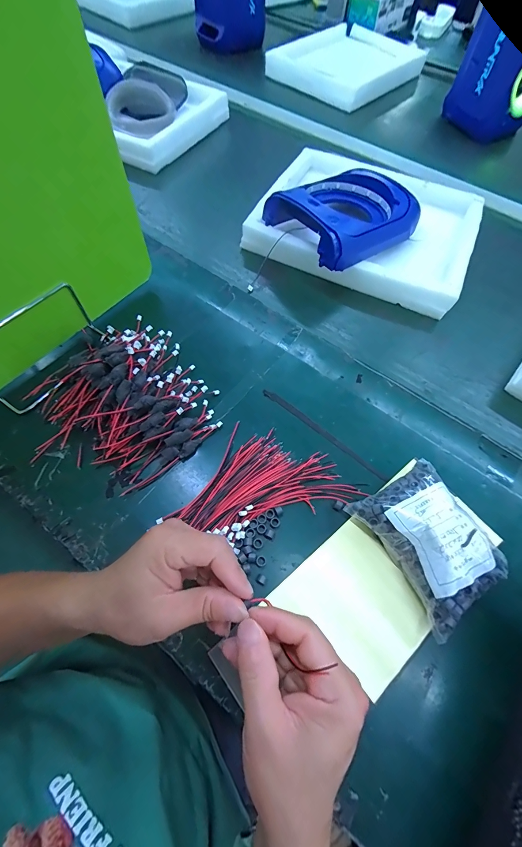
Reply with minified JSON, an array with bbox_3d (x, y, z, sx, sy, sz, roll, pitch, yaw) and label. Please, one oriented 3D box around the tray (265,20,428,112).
[{"bbox_3d":[0.224,-0.946,0.843,0.342,0.053,0.271,-39,71,-17],"label":"tray"}]

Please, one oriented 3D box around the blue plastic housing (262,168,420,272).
[{"bbox_3d":[0.139,-0.338,0.520,0.216,0.083,0.159,-36,70,-16],"label":"blue plastic housing"}]

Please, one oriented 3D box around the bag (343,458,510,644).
[{"bbox_3d":[0.167,0.115,0.318,0.098,0.057,0.132,-29,69,-14],"label":"bag"}]

